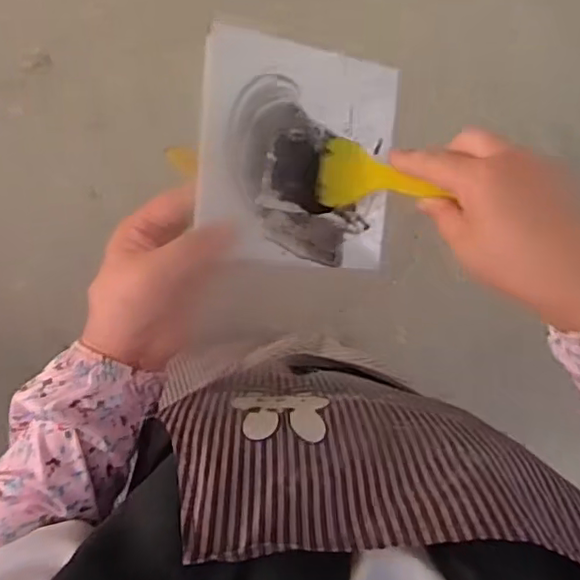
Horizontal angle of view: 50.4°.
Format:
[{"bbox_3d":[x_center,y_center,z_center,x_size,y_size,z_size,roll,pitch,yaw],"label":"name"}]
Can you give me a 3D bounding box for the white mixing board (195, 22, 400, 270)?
[{"bbox_3d":[0.009,-0.092,0.431,0.151,0.011,0.146,1,100,-31],"label":"white mixing board"}]

